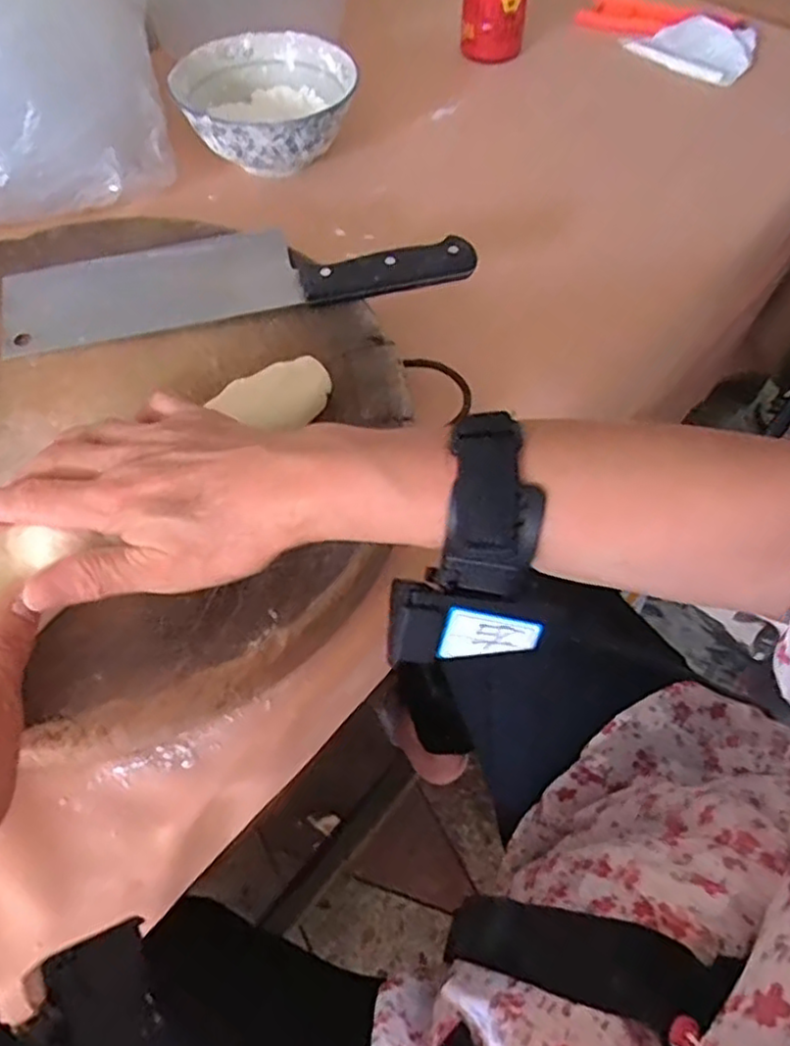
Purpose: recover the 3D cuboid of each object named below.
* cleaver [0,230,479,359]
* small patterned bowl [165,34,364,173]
[{"bbox_3d":[-0.099,-0.161,0.440,0.287,0.015,0.078,-10,56,-6],"label":"cleaver"},{"bbox_3d":[-0.105,-0.342,0.569,0.137,0.055,0.141,0,56,0],"label":"small patterned bowl"}]

